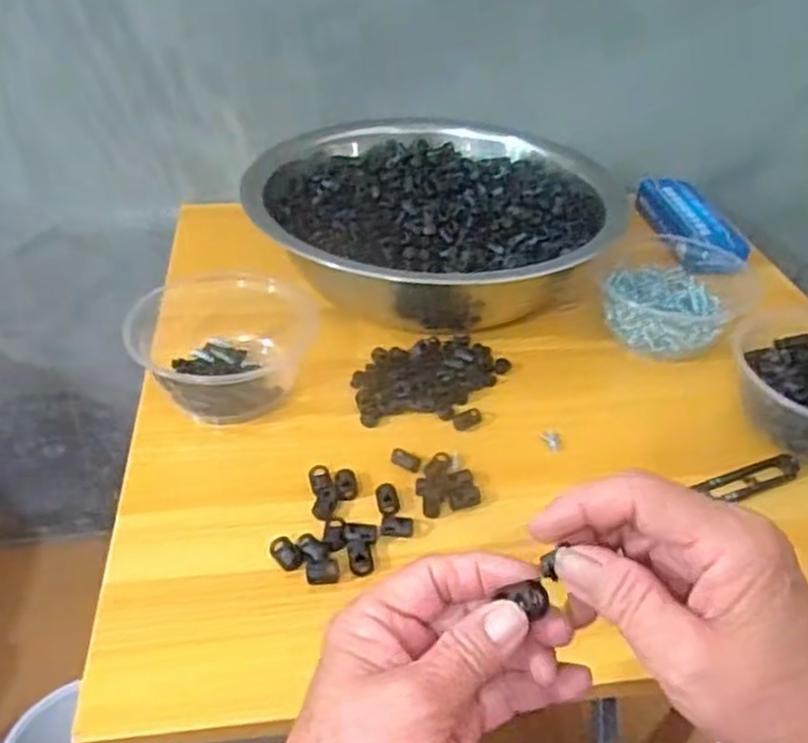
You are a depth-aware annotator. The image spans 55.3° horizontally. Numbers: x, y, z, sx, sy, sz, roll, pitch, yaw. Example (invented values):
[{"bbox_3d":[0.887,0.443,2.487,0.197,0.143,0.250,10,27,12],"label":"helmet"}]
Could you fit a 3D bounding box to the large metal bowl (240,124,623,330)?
[{"bbox_3d":[0.021,-0.144,0.708,0.299,0.095,0.299,2,38,-1],"label":"large metal bowl"}]

